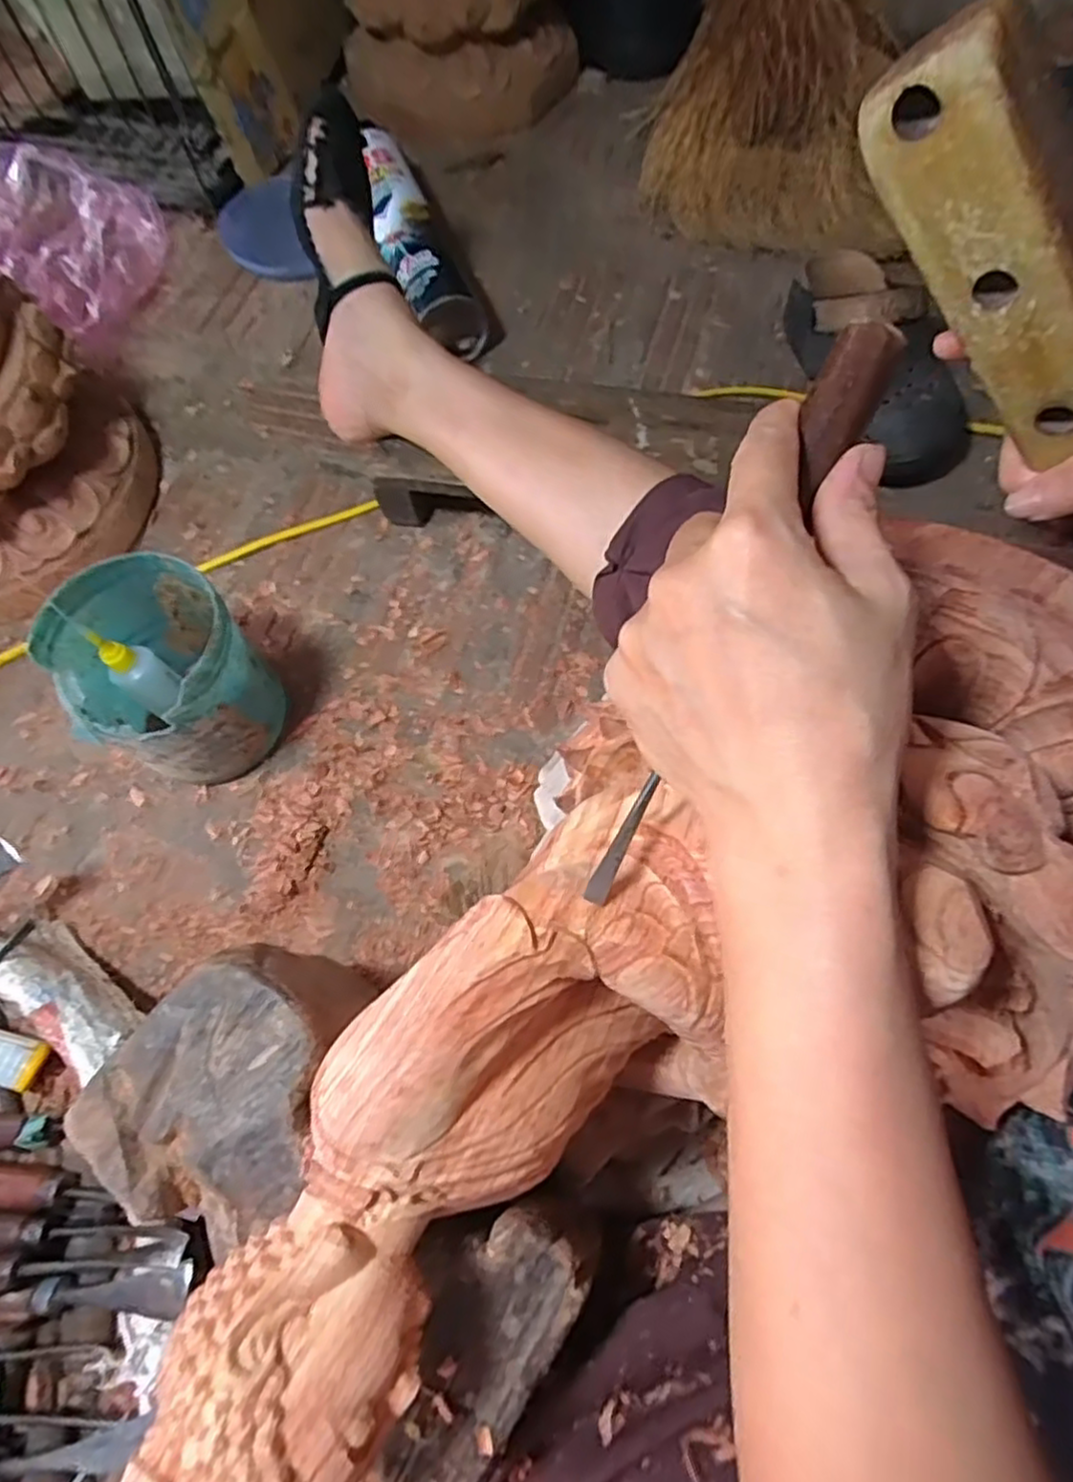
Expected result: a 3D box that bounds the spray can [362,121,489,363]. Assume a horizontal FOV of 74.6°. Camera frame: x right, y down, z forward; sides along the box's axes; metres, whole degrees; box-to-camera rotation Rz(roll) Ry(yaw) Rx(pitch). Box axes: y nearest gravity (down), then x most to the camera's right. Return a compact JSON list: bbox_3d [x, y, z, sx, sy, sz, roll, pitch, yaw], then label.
[{"bbox_3d":[-0.112,-0.451,0.635,0.062,0.061,0.237,-19,69,-5],"label":"spray can"}]

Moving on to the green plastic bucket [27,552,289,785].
[{"bbox_3d":[-0.237,-0.038,0.462,0.107,0.123,0.107,-1,69,2],"label":"green plastic bucket"}]

